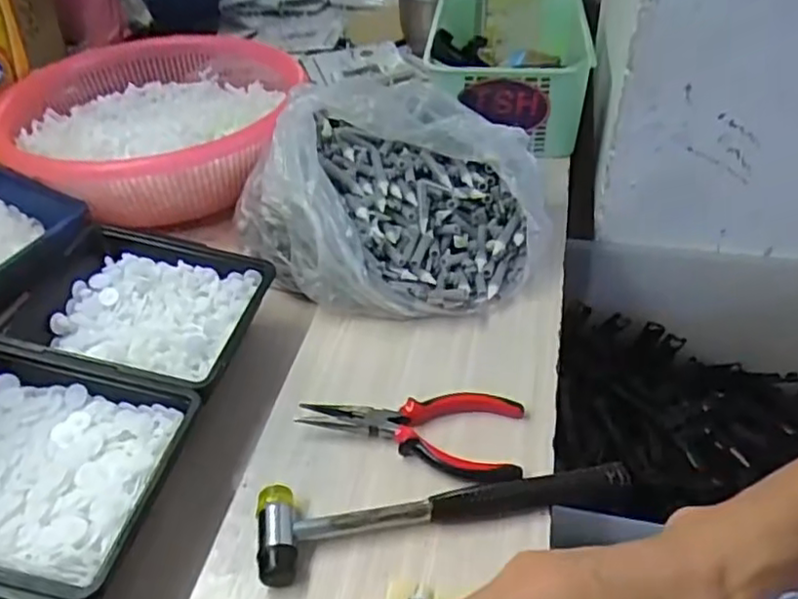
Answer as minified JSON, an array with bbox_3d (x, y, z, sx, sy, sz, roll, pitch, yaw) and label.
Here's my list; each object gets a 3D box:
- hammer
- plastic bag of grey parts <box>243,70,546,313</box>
[{"bbox_3d":[0.032,0.135,0.415,0.237,0.023,0.056,-6,41,-5],"label":"hammer"},{"bbox_3d":[0.007,-0.098,0.593,0.241,0.122,0.236,25,47,28],"label":"plastic bag of grey parts"}]

